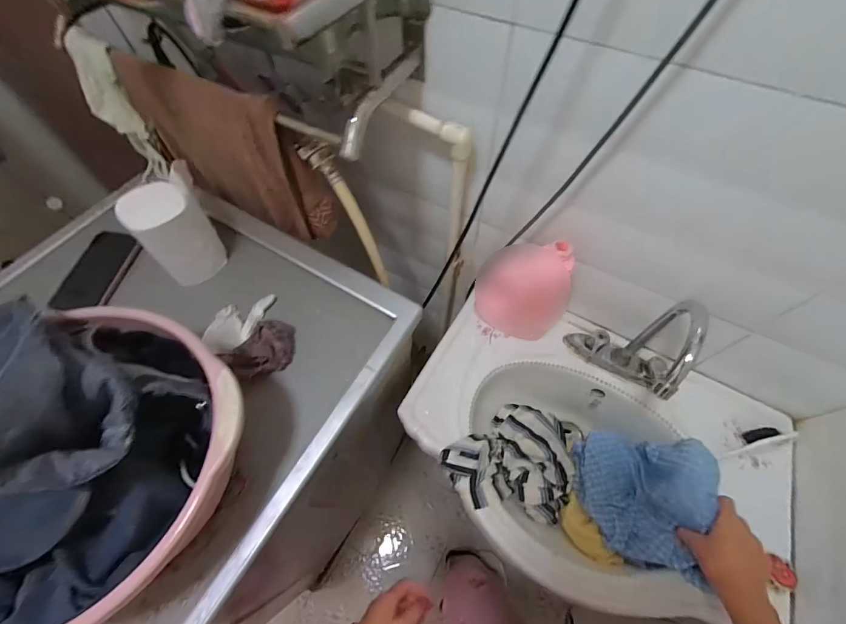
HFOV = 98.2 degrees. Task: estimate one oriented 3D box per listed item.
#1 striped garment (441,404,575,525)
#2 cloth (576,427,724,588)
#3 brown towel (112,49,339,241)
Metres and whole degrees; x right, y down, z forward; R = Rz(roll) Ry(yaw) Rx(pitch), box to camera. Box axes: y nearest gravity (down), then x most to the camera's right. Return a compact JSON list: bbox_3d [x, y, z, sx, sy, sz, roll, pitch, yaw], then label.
[{"bbox_3d":[0.164,0.250,0.610,0.218,0.087,0.173,-34,66,-17],"label":"striped garment"},{"bbox_3d":[0.344,0.282,0.559,0.187,0.090,0.184,9,61,5],"label":"cloth"},{"bbox_3d":[-0.309,-0.262,0.589,0.332,0.247,0.061,29,65,15],"label":"brown towel"}]

